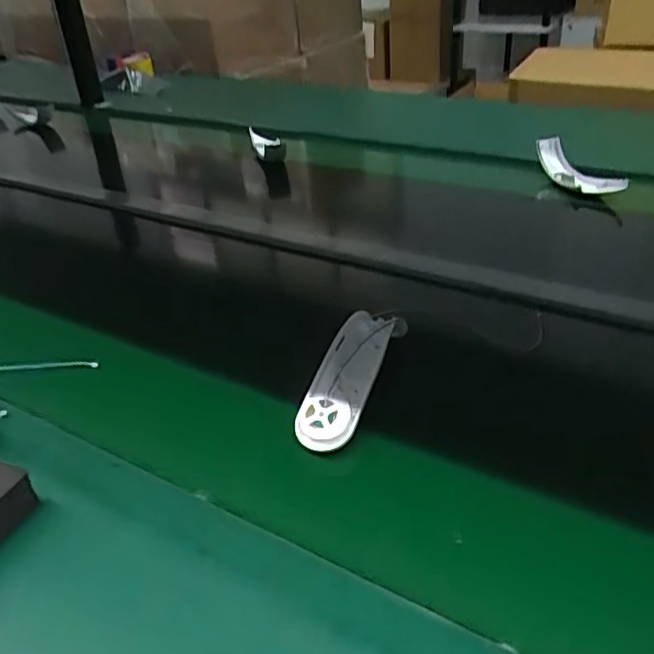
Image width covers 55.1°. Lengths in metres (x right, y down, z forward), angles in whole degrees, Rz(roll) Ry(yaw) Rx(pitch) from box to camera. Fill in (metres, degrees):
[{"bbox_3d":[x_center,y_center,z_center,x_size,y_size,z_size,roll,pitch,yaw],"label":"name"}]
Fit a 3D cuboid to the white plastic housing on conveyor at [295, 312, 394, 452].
[{"bbox_3d":[0.018,0.046,0.573,0.051,0.031,0.151,13,50,17],"label":"white plastic housing on conveyor"}]

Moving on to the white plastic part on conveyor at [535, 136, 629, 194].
[{"bbox_3d":[0.391,-0.250,0.985,0.064,0.055,0.157,-9,34,-18],"label":"white plastic part on conveyor"}]

